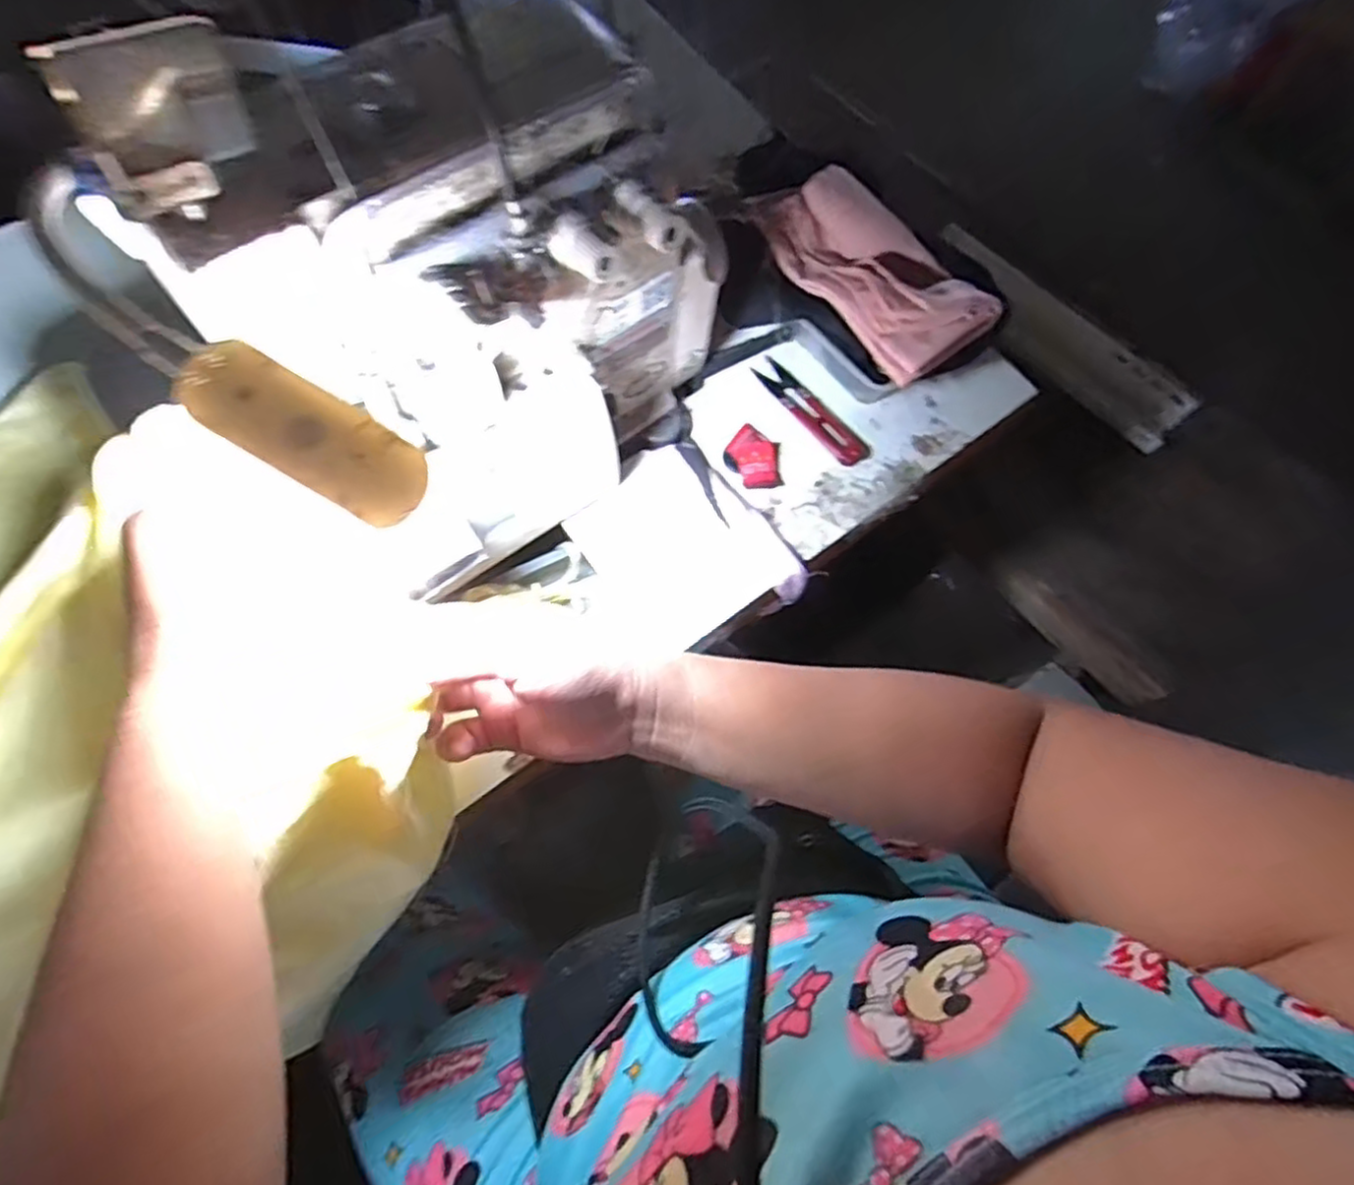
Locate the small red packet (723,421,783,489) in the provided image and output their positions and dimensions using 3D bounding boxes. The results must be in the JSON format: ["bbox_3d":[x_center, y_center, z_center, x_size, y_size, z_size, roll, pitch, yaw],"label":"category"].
[{"bbox_3d":[0.053,-0.095,0.483,0.038,0.004,0.047,0,70,-2],"label":"small red packet"}]

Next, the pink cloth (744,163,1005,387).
[{"bbox_3d":[0.135,-0.225,0.481,0.087,0.030,0.164,-33,75,-13],"label":"pink cloth"}]

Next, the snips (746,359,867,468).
[{"bbox_3d":[0.096,-0.132,0.497,0.029,0.004,0.102,-35,75,-13],"label":"snips"}]

